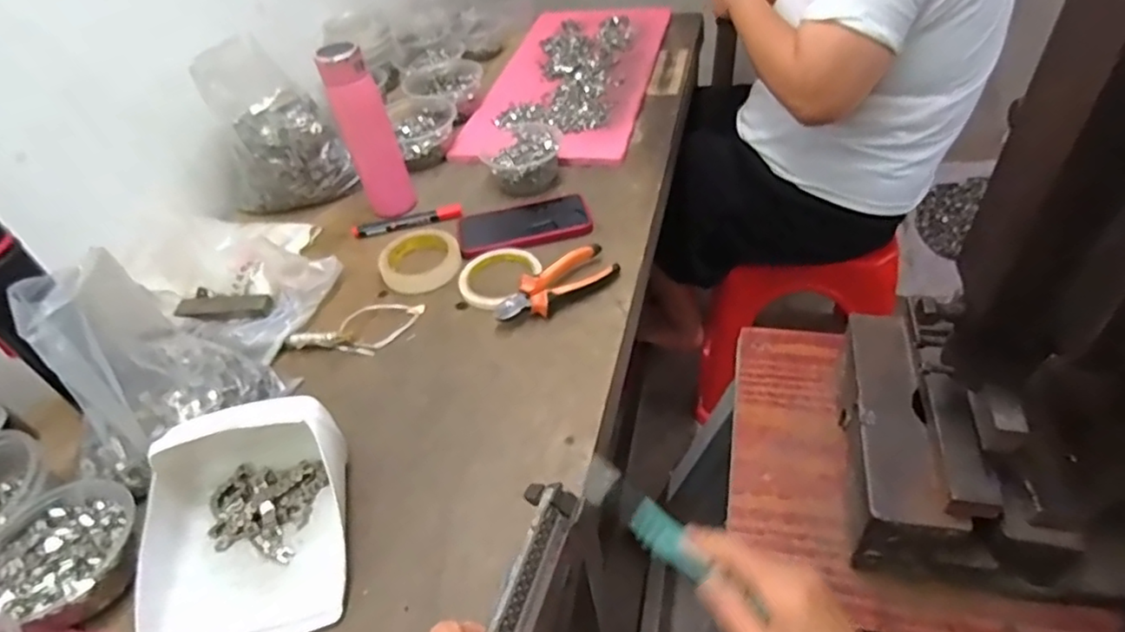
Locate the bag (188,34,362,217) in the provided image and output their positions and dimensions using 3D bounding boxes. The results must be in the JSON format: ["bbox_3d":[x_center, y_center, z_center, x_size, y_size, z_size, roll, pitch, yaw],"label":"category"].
[{"bbox_3d":[-0.405,-0.267,0.868,0.171,0.202,0.144,-22,46,-14],"label":"bag"}]

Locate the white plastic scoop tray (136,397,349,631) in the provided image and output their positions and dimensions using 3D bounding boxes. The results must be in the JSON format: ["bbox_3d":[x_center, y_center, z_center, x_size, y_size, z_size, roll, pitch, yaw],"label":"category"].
[{"bbox_3d":[-0.255,0.152,0.498,0.156,0.075,0.190,-14,45,-6],"label":"white plastic scoop tray"}]

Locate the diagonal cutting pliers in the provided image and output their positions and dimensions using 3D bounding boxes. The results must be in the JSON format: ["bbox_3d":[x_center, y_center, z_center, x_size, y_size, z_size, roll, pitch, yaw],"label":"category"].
[{"bbox_3d":[-0.004,-0.035,0.694,0.147,0.031,0.046,-32,50,-23],"label":"diagonal cutting pliers"}]

